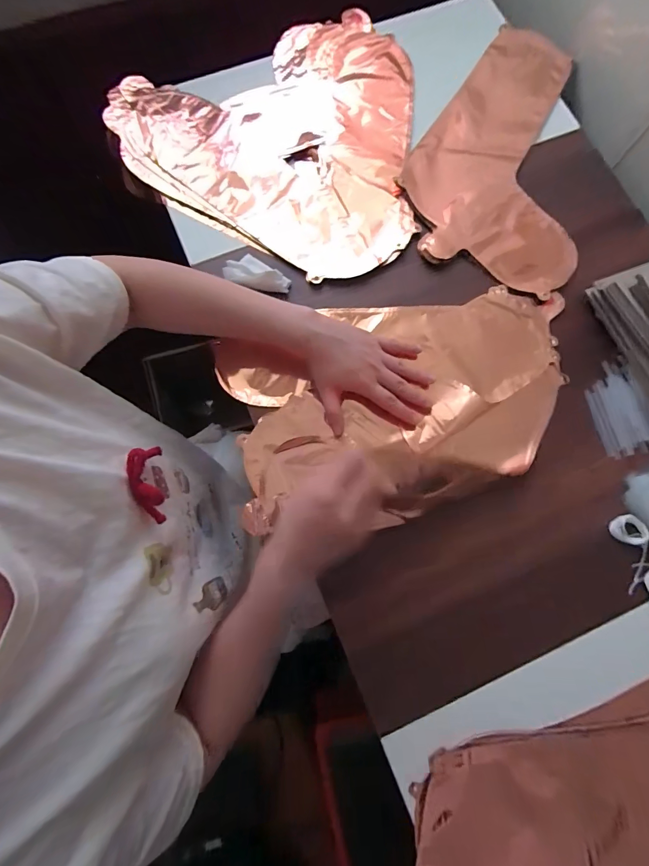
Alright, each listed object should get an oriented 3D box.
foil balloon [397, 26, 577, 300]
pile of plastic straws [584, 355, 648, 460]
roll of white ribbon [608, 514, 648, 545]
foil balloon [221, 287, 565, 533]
[{"bbox_3d":[0.226,-0.388,0.514,0.213,0.009,0.418,7,78,0],"label":"foil balloon"},{"bbox_3d":[0.339,-0.030,0.437,0.057,0.012,0.110,-10,78,-4],"label":"pile of plastic straws"},{"bbox_3d":[0.328,0.104,0.408,0.036,0.010,0.030,5,78,-1],"label":"roll of white ribbon"},{"bbox_3d":[0.087,-0.035,0.442,0.388,0.033,0.248,-12,74,-2],"label":"foil balloon"}]

